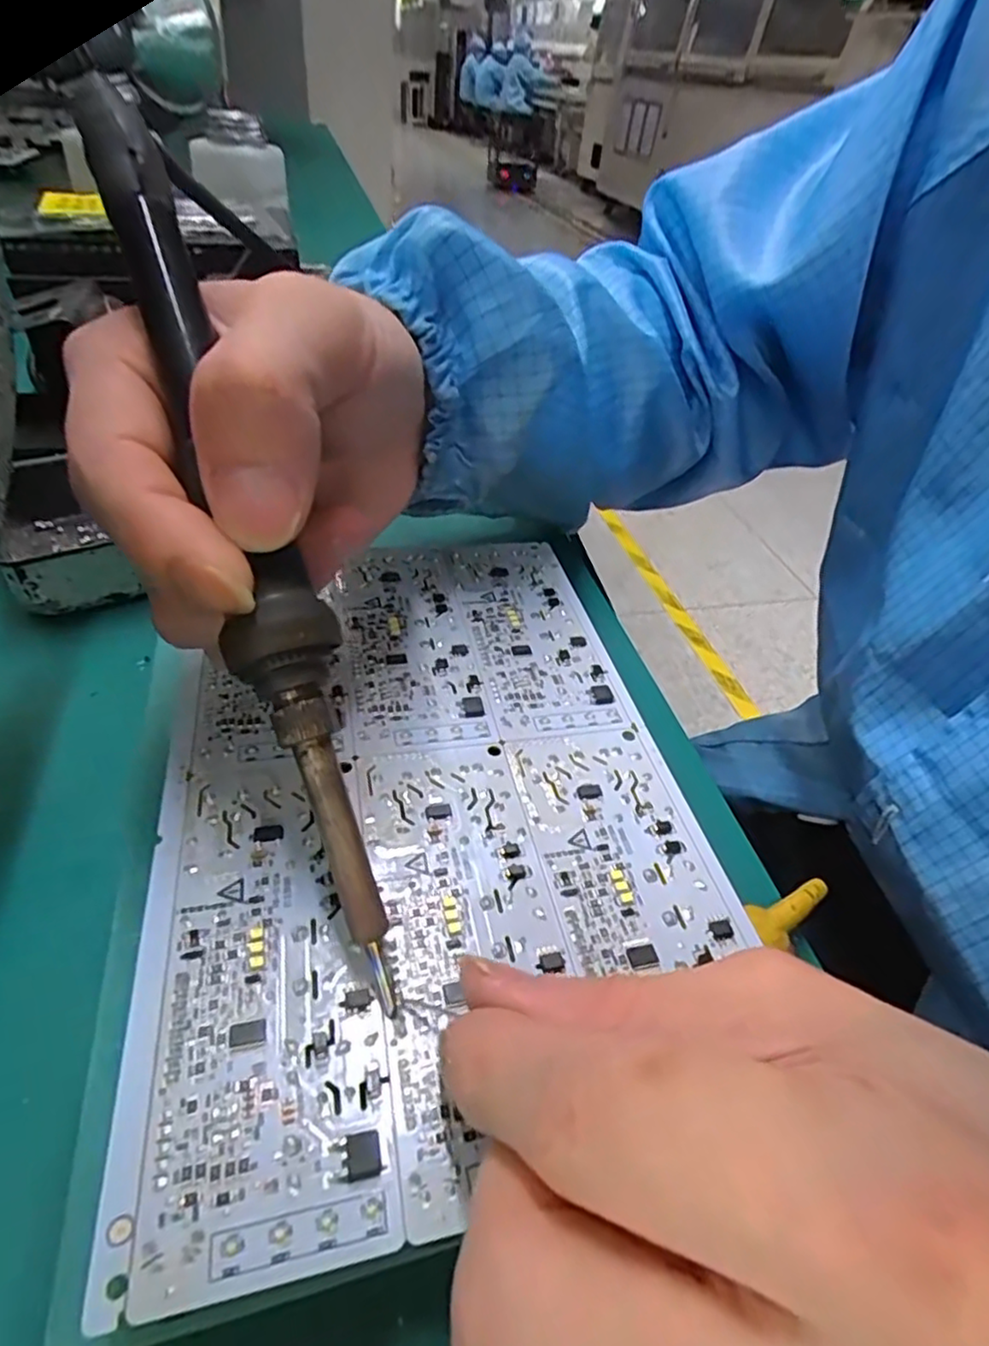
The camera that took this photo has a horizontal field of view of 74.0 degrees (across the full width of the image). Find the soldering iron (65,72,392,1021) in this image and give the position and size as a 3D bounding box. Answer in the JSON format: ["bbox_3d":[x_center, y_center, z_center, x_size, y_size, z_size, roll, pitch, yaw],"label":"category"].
[{"bbox_3d":[-0.050,-0.025,0.134,0.019,0.018,0.187,-18,88,-25],"label":"soldering iron"}]

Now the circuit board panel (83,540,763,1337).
[{"bbox_3d":[-0.019,0.024,0.183,0.135,0.004,0.199,-5,44,-13],"label":"circuit board panel"}]

